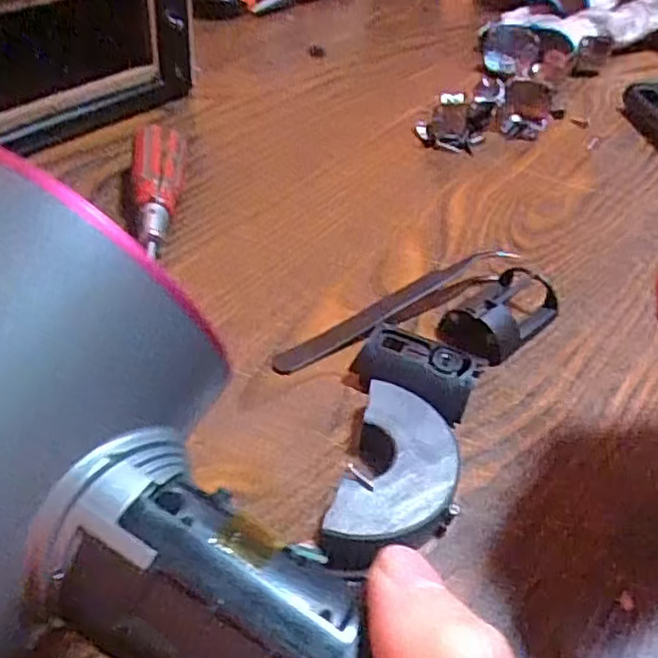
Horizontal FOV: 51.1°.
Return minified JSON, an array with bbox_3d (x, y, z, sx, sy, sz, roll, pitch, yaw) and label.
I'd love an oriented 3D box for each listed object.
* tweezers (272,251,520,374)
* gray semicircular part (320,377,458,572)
[{"bbox_3d":[0.029,-0.010,0.277,0.116,0.016,0.015,-21,47,-29],"label":"tweezers"},{"bbox_3d":[0.021,0.048,0.210,0.033,0.014,0.069,14,41,10],"label":"gray semicircular part"}]

